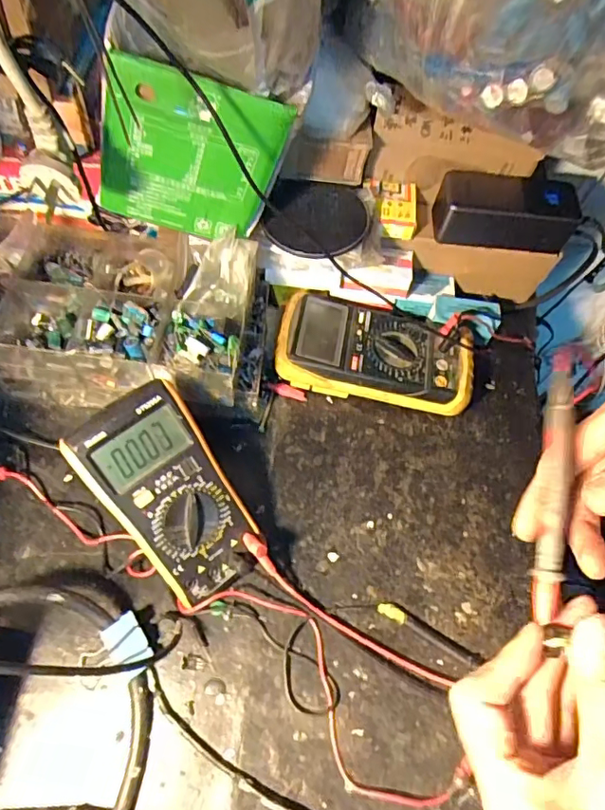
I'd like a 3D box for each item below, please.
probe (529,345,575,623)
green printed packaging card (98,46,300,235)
[{"bbox_3d":[0.130,0.036,0.278,0.012,0.015,0.141,11,73,2],"label":"probe"},{"bbox_3d":[-0.083,-0.180,0.398,0.121,0.135,0.009,9,64,-19],"label":"green printed packaging card"}]

